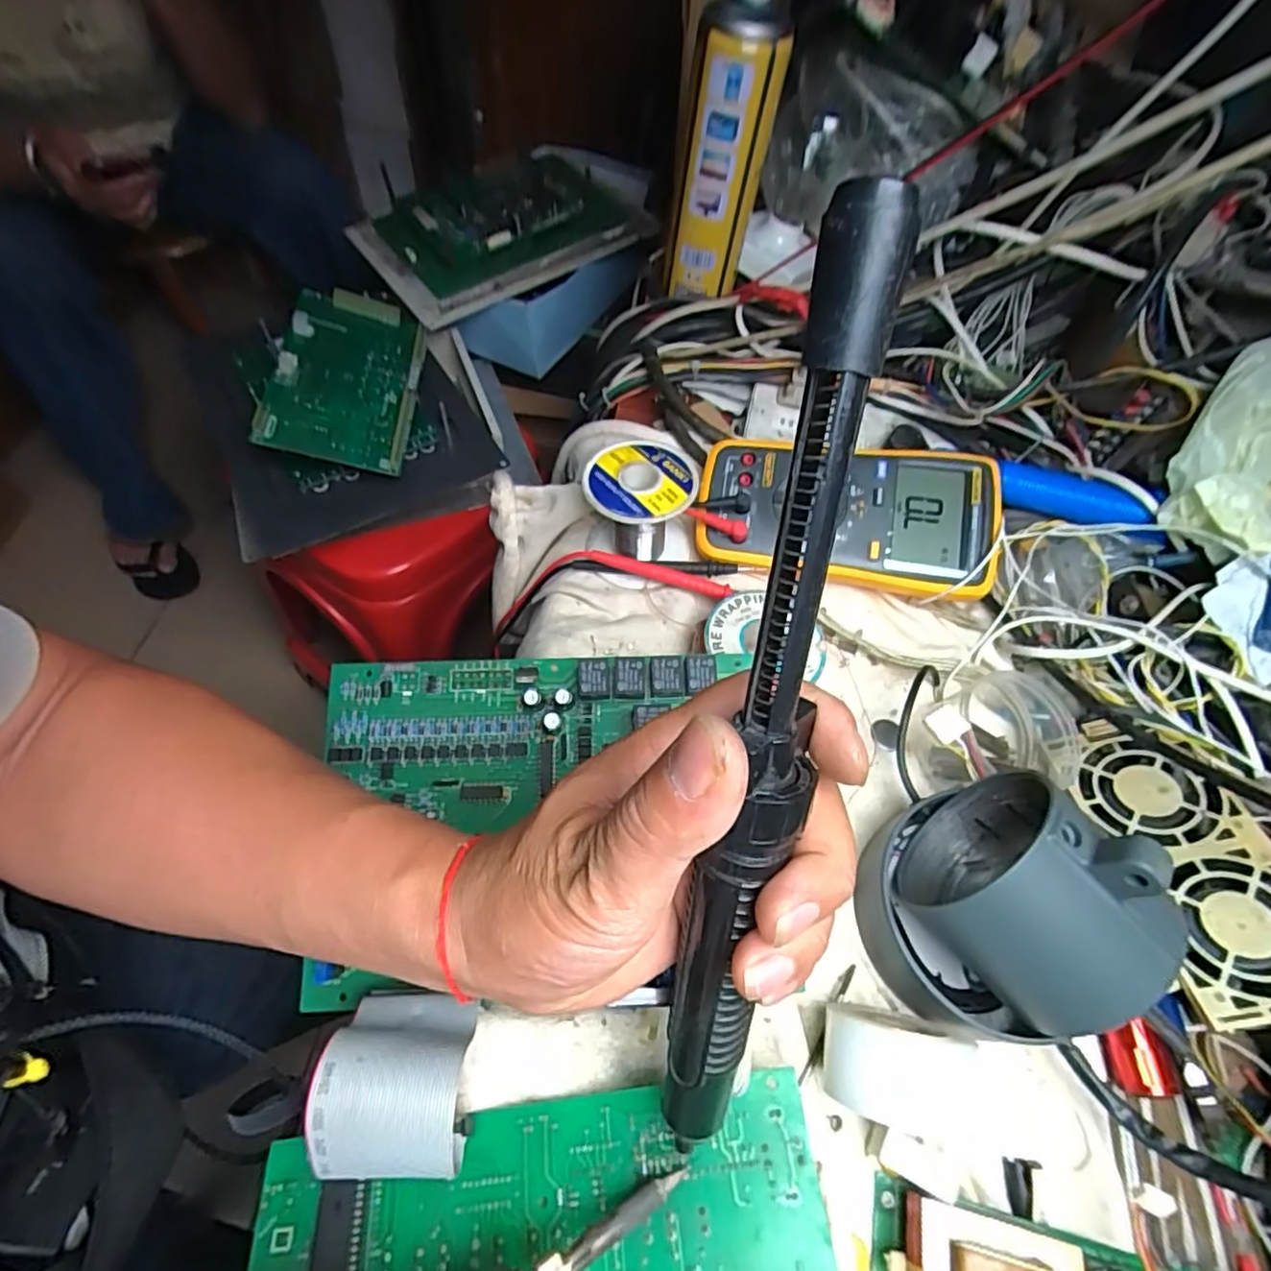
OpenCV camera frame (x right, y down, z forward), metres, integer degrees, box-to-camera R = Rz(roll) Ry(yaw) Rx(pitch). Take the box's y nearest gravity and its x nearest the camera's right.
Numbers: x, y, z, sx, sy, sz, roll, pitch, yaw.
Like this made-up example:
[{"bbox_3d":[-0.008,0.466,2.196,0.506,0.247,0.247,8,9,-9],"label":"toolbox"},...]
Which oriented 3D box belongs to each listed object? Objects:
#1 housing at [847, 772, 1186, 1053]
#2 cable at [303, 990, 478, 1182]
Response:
[{"bbox_3d":[0.155,0.118,0.278,0.077,0.115,0.103,-16,63,-14],"label":"housing"},{"bbox_3d":[-0.091,0.173,0.251,0.053,0.052,0.060,4,61,-3],"label":"cable"}]

